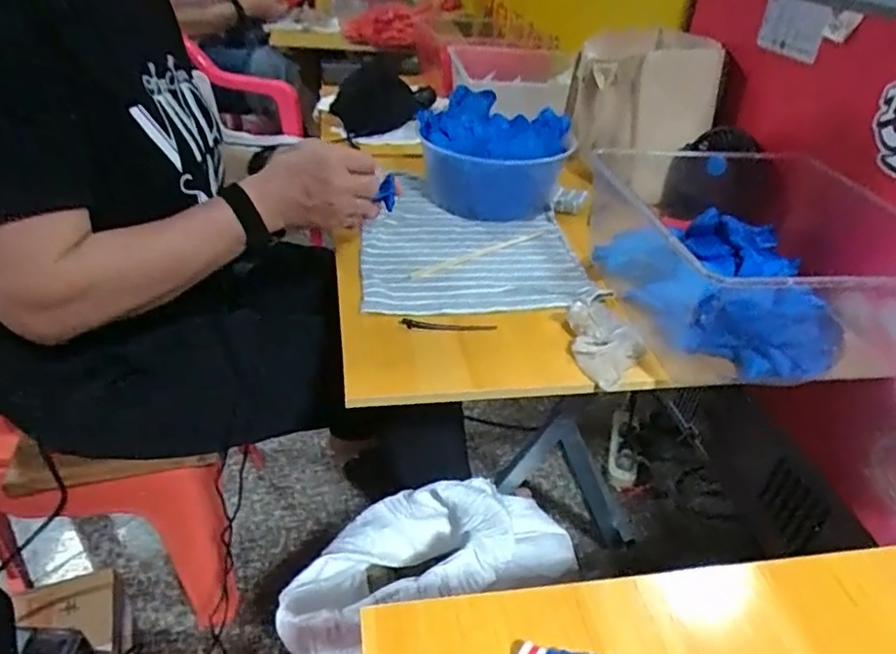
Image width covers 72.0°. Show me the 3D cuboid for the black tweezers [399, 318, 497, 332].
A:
[{"bbox_3d":[0.001,-0.002,0.661,0.102,0.012,0.013,1,35,-5],"label":"black tweezers"}]

